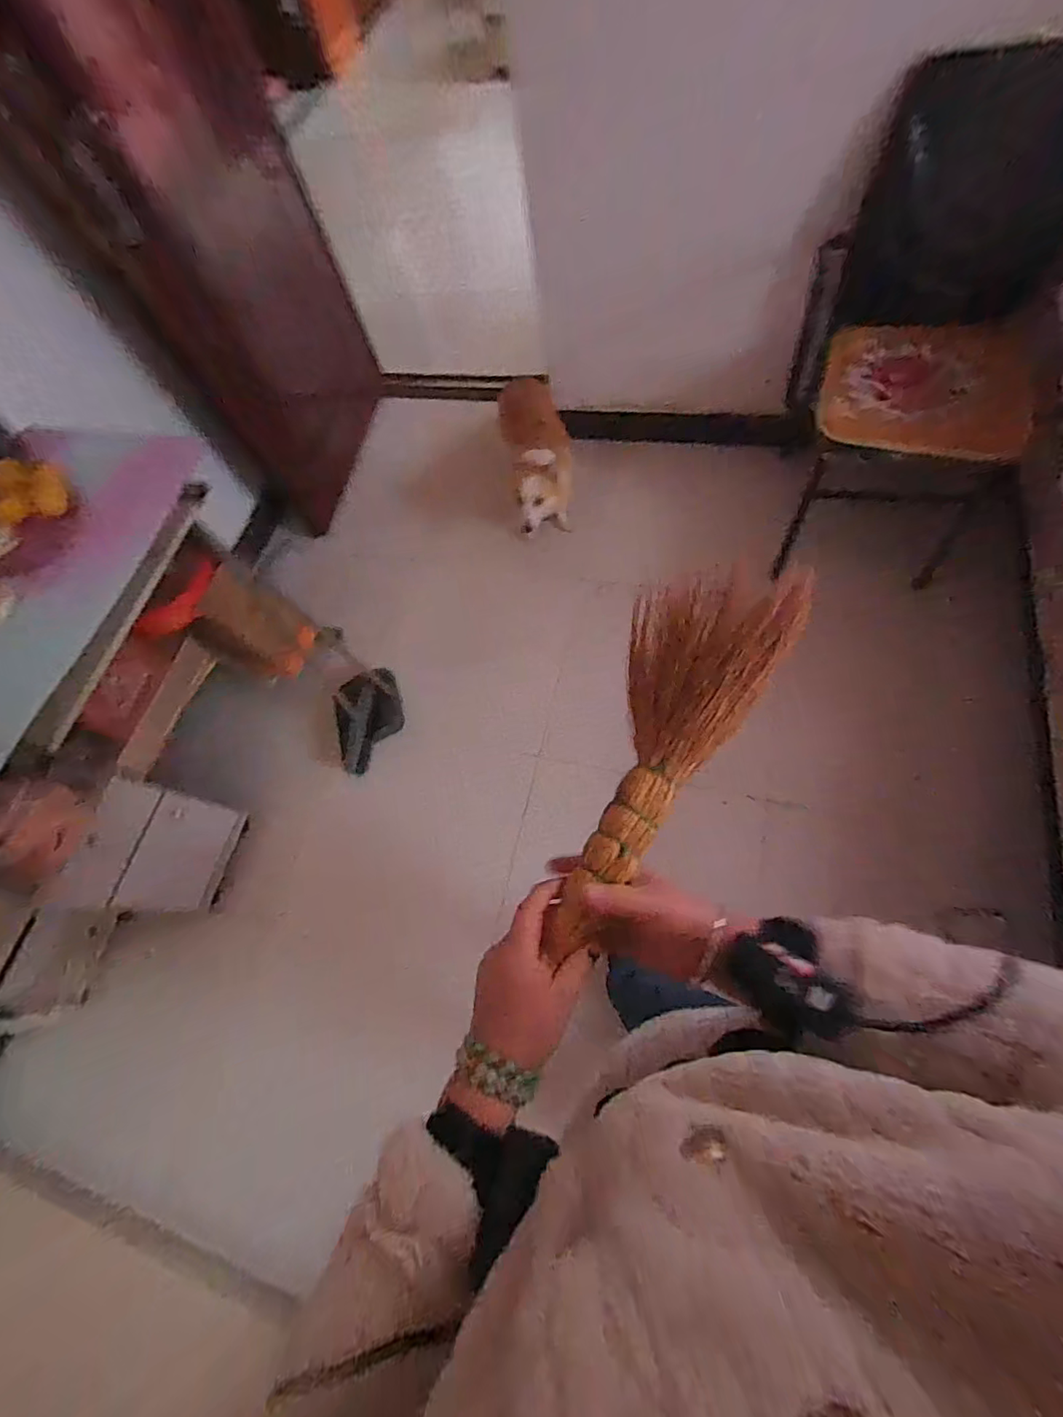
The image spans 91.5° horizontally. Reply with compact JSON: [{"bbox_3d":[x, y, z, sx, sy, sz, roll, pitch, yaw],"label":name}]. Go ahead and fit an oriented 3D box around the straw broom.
[{"bbox_3d":[0.103,0.031,0.440,0.132,0.066,0.351,24,77,17],"label":"straw broom"}]

